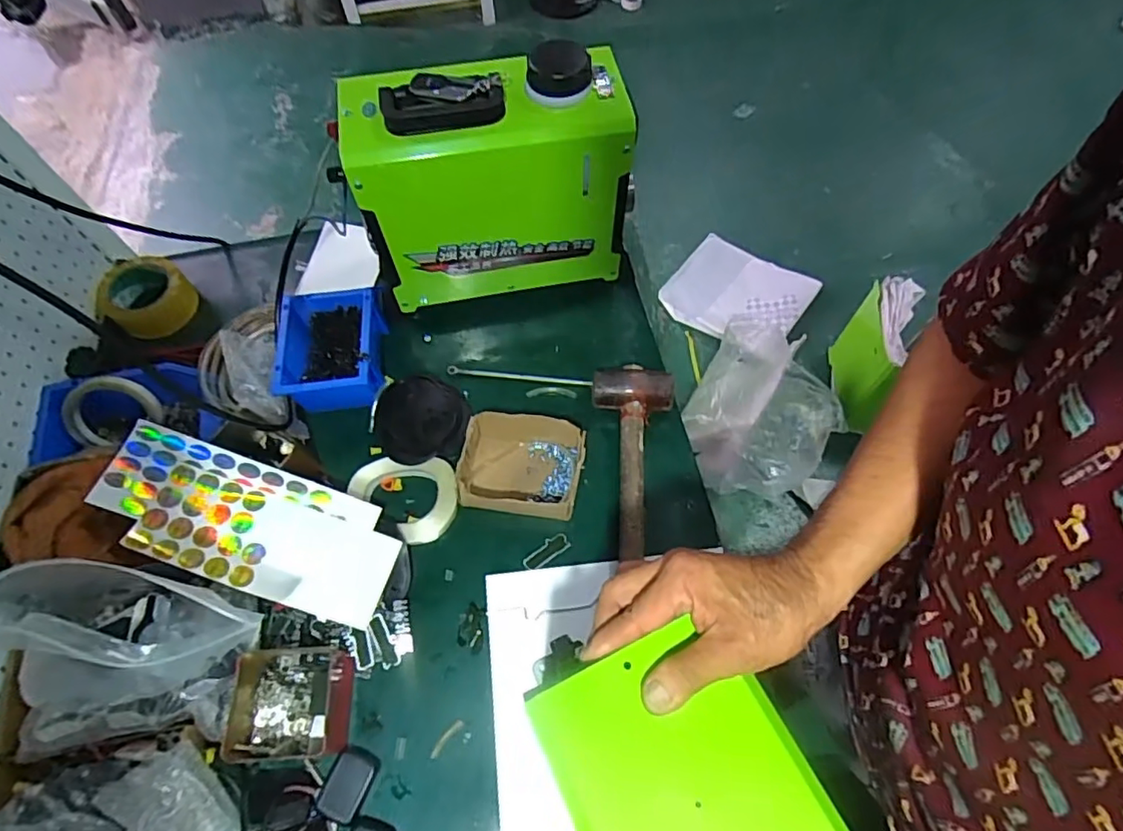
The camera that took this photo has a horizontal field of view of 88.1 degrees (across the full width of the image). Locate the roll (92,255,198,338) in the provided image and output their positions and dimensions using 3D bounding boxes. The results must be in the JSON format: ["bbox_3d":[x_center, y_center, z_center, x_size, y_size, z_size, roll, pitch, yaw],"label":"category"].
[{"bbox_3d":[-0.574,-0.166,0.798,0.118,0.059,0.113,0,63,1],"label":"roll"}]

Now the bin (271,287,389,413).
[{"bbox_3d":[-0.290,-0.093,0.747,0.126,0.067,0.169,-9,64,-3],"label":"bin"}]

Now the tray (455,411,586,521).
[{"bbox_3d":[-0.045,0.060,0.681,0.140,0.048,0.116,7,64,5],"label":"tray"}]

